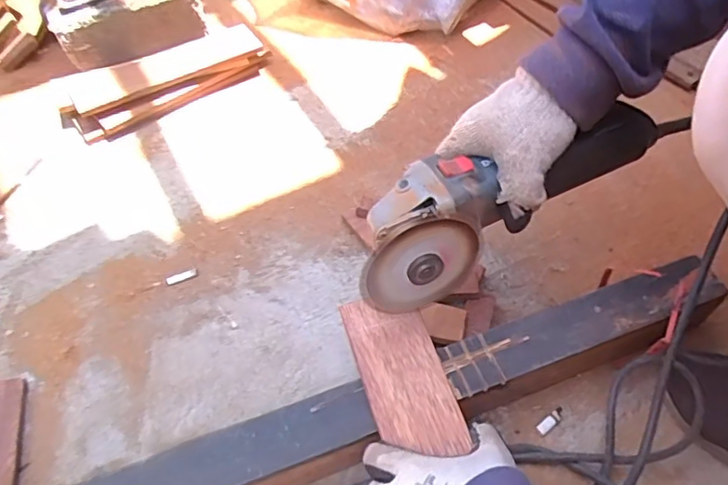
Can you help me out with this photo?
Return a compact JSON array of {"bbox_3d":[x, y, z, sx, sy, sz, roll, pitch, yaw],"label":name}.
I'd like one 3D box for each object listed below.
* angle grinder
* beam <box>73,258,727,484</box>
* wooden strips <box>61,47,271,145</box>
[{"bbox_3d":[0.124,-0.047,0.467,0.301,0.079,0.082,-25,57,-11],"label":"angle grinder"},{"bbox_3d":[0.025,0.141,0.468,0.633,0.074,0.067,-18,55,-11],"label":"beam"},{"bbox_3d":[-0.263,-0.204,0.756,0.294,0.043,0.066,-20,55,-13],"label":"wooden strips"}]

